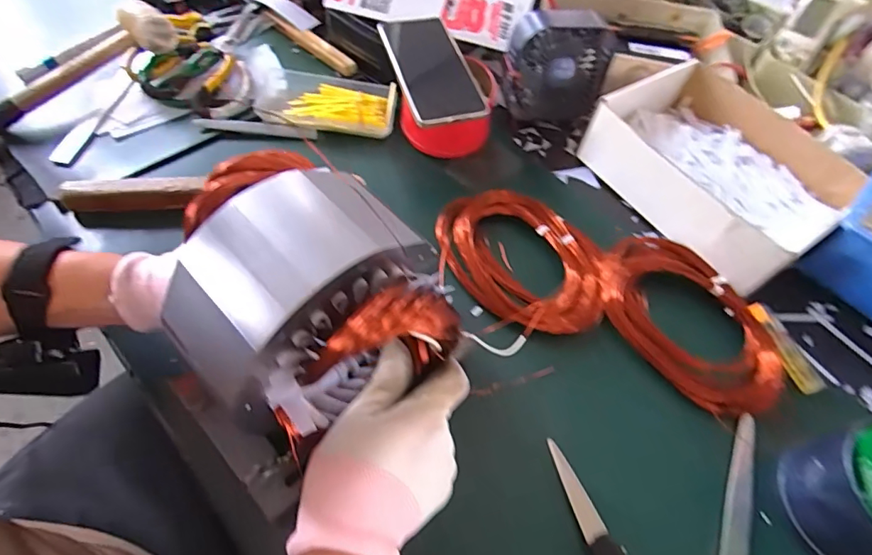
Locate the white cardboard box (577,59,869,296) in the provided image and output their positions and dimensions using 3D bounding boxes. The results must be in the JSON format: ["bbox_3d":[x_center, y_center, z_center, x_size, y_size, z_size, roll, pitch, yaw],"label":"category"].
[{"bbox_3d":[0.314,-0.123,0.542,0.192,0.071,0.243,-27,64,-21],"label":"white cardboard box"}]

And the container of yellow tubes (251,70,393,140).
[{"bbox_3d":[-0.126,-0.208,0.583,0.152,0.018,0.087,6,57,-1],"label":"container of yellow tubes"}]

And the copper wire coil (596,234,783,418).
[{"bbox_3d":[0.234,0.034,0.454,0.128,0.034,0.188,-23,63,-19],"label":"copper wire coil"}]

